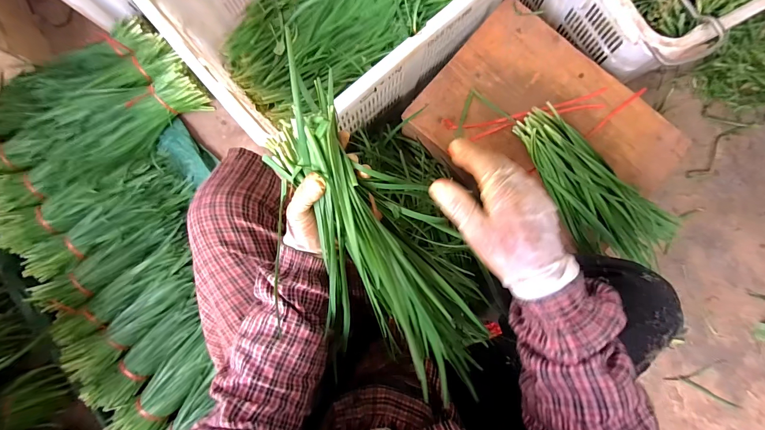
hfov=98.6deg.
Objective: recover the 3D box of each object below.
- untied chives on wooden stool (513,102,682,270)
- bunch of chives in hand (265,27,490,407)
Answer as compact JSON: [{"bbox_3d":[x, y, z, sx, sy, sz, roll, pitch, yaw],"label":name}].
[{"bbox_3d":[0.365,-0.044,0.583,0.334,0.052,0.147,44,86,5],"label":"untied chives on wooden stool"},{"bbox_3d":[-0.016,0.039,0.353,0.152,0.084,0.359,-31,100,-2],"label":"bunch of chives in hand"}]

